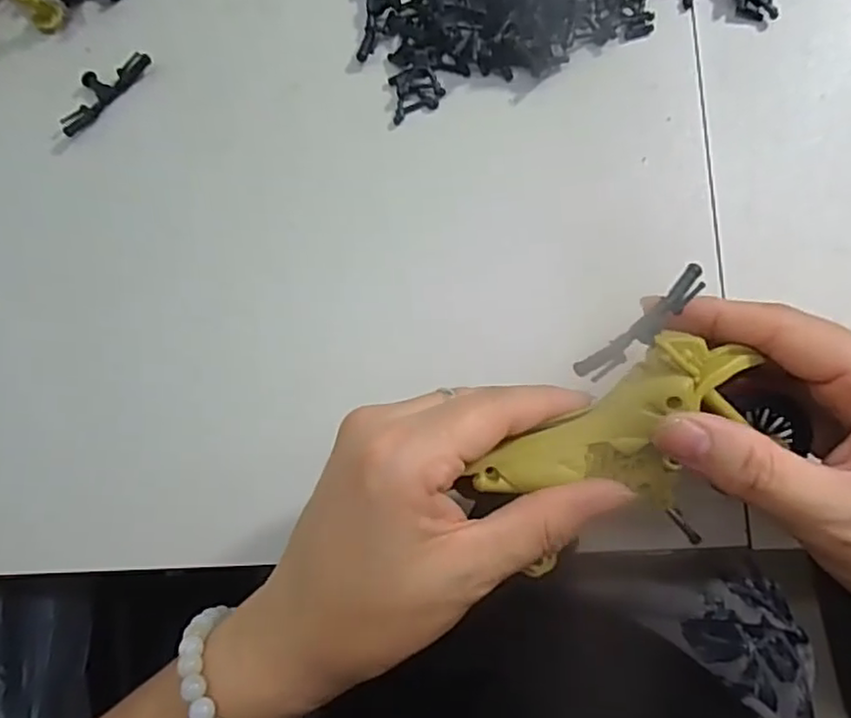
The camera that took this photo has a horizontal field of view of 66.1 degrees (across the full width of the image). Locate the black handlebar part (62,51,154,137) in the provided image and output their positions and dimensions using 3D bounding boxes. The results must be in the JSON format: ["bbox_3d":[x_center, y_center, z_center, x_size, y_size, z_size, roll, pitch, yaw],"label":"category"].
[{"bbox_3d":[-0.146,-0.121,0.292,0.016,0.007,0.049,44,89,7],"label":"black handlebar part"}]

